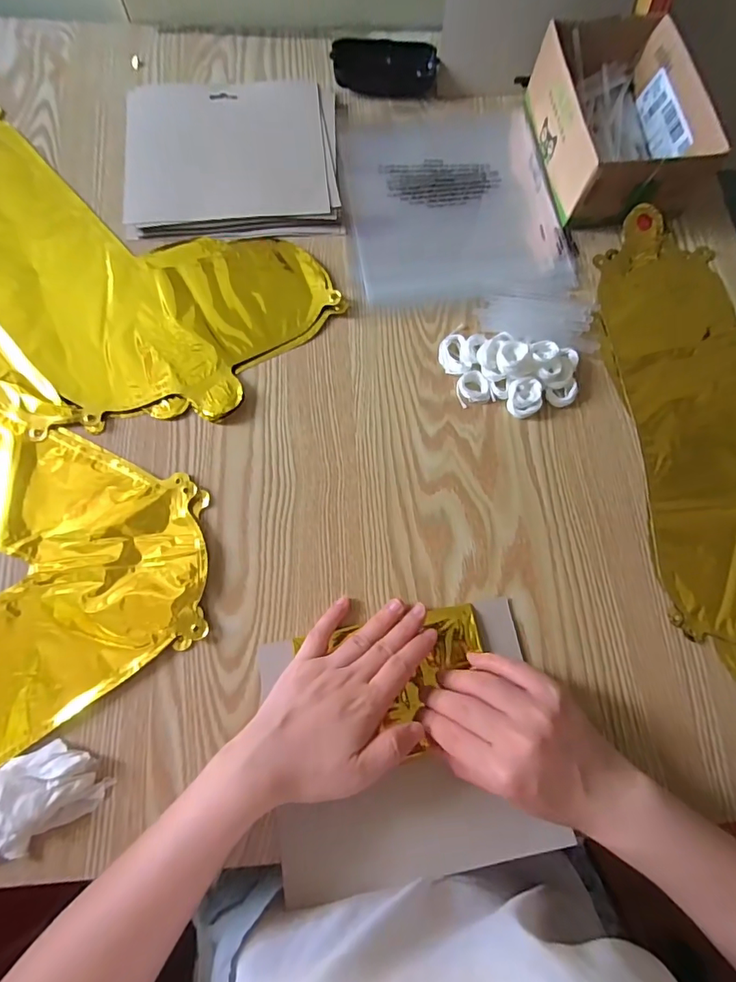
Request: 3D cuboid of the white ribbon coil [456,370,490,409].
[{"bbox_3d":[0.090,-0.089,0.417,0.027,0.007,0.028,1,73,-2],"label":"white ribbon coil"}]

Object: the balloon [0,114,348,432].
[{"bbox_3d":[-0.269,-0.195,0.430,0.429,0.016,0.233,26,74,6],"label":"balloon"}]

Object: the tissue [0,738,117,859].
[{"bbox_3d":[-0.216,0.198,0.310,0.079,0.022,0.055,-20,75,-8],"label":"tissue"}]

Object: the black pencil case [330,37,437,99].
[{"bbox_3d":[0.019,-0.452,0.511,0.109,0.028,0.032,-4,73,-4],"label":"black pencil case"}]

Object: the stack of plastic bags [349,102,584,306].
[{"bbox_3d":[0.084,-0.298,0.484,0.204,0.008,0.239,-8,74,-5],"label":"stack of plastic bags"}]

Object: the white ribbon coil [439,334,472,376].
[{"bbox_3d":[0.077,-0.121,0.426,0.026,0.006,0.040,-4,73,-3],"label":"white ribbon coil"}]

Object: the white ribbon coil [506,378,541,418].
[{"bbox_3d":[0.133,-0.079,0.411,0.028,0.015,0.030,1,73,-2],"label":"white ribbon coil"}]

